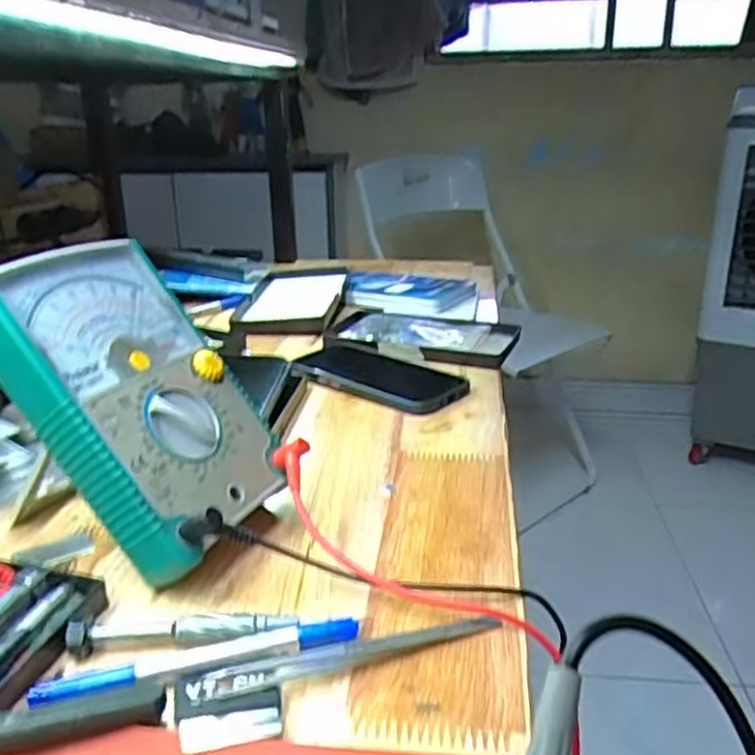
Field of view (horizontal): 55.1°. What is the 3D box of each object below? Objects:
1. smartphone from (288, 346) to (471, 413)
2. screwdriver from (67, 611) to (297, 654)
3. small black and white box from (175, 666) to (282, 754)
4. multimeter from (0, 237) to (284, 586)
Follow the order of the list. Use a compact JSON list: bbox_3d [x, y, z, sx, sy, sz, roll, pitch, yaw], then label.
[{"bbox_3d":[0.001,-0.003,0.613,0.155,0.009,0.079,15,25,33],"label":"smartphone"},{"bbox_3d":[-0.084,0.109,0.313,0.095,0.010,0.011,-1,21,-6],"label":"screwdriver"},{"bbox_3d":[-0.057,0.126,0.277,0.039,0.005,0.036,-3,21,-9],"label":"small black and white box"},{"bbox_3d":[-0.125,0.010,0.376,0.032,0.168,0.110,-37,-2,34],"label":"multimeter"}]

